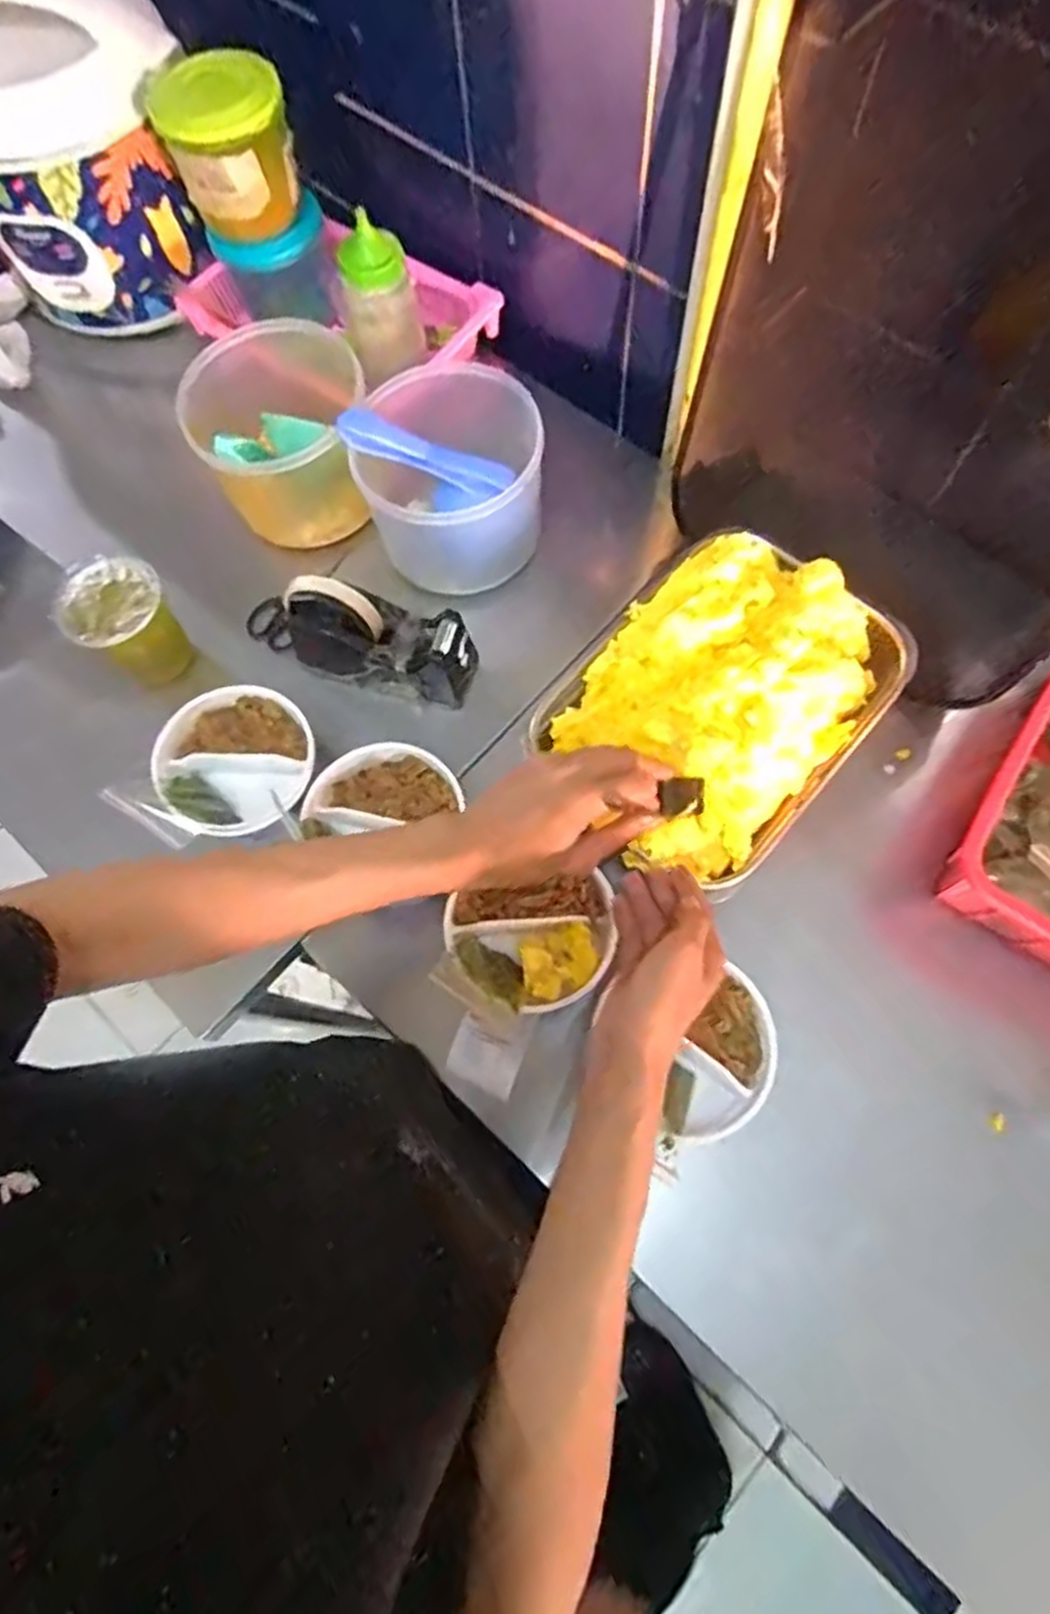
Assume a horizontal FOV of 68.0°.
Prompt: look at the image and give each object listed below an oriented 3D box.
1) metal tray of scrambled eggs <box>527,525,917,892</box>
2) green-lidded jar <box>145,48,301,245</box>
[{"bbox_3d":[0.161,-0.095,0.623,0.210,0.052,0.283,41,78,14],"label":"metal tray of scrambled eggs"},{"bbox_3d":[-0.275,-0.615,0.730,0.107,0.109,0.120,-25,72,-6],"label":"green-lidded jar"}]

